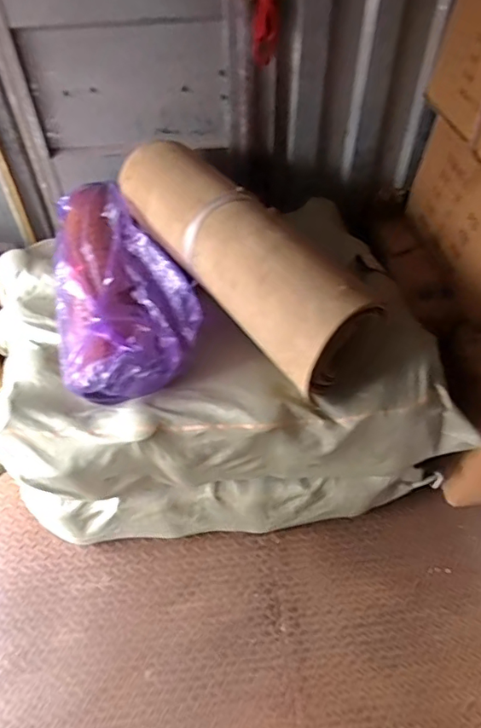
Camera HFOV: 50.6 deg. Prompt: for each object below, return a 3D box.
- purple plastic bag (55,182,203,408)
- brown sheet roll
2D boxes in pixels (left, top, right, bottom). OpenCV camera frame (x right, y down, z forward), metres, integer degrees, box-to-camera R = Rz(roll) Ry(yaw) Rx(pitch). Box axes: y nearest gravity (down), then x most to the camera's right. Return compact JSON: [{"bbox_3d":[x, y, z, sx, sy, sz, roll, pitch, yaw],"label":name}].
[{"bbox_3d":[-0.291,-0.198,1.288,0.335,0.199,0.637,-11,52,-6],"label":"purple plastic bag"},{"bbox_3d":[-0.006,-0.276,1.230,0.230,0.279,0.759,-33,57,-22],"label":"brown sheet roll"}]

